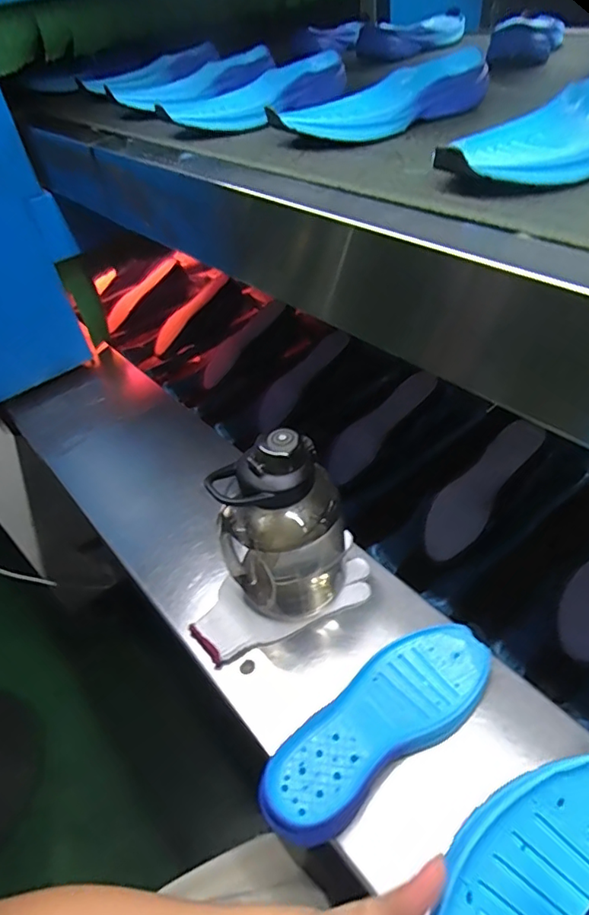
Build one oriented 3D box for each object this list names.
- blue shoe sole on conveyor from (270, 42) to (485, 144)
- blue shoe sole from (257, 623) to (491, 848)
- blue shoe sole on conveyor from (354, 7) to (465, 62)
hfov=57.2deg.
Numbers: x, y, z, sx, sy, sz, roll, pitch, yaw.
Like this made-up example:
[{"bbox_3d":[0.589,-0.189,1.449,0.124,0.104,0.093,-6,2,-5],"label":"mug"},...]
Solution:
[{"bbox_3d":[0.099,-0.380,0.571,0.254,0.043,0.080,-29,48,-21],"label":"blue shoe sole on conveyor"},{"bbox_3d":[0.079,0.243,0.504,0.248,0.027,0.090,-30,48,-21],"label":"blue shoe sole"},{"bbox_3d":[0.203,-0.700,0.891,0.090,0.041,0.241,25,53,29],"label":"blue shoe sole on conveyor"}]

